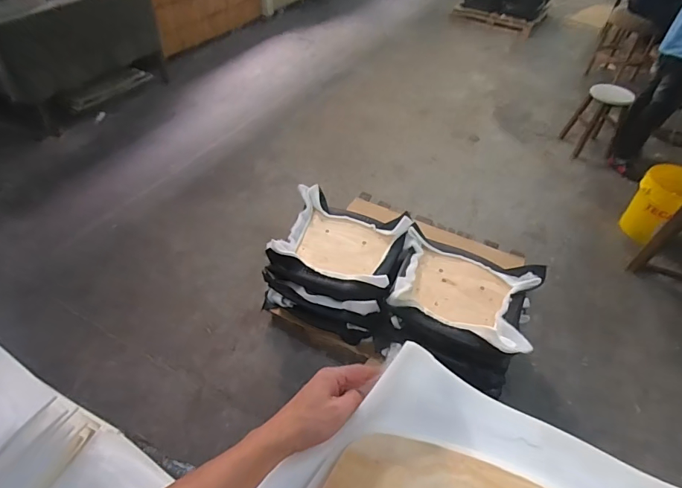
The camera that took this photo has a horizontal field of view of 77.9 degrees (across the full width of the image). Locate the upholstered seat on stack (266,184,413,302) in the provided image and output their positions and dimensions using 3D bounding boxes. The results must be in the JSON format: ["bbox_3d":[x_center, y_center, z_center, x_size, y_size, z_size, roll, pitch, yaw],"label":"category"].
[{"bbox_3d":[0.002,0.007,1.746,0.497,0.142,0.461,16,47,12],"label":"upholstered seat on stack"}]

